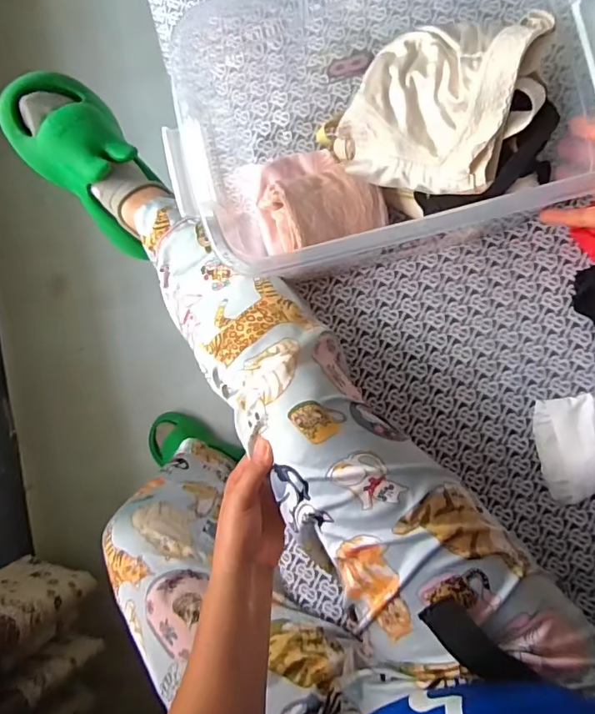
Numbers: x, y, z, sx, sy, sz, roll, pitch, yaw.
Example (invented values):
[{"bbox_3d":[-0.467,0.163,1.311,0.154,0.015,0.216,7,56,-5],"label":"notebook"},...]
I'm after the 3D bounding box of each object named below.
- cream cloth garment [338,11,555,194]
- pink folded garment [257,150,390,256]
[{"bbox_3d":[0.117,-0.218,0.437,0.169,0.043,0.138,9,103,25],"label":"cream cloth garment"},{"bbox_3d":[0.017,-0.168,0.532,0.126,0.078,0.114,-21,84,7],"label":"pink folded garment"}]

